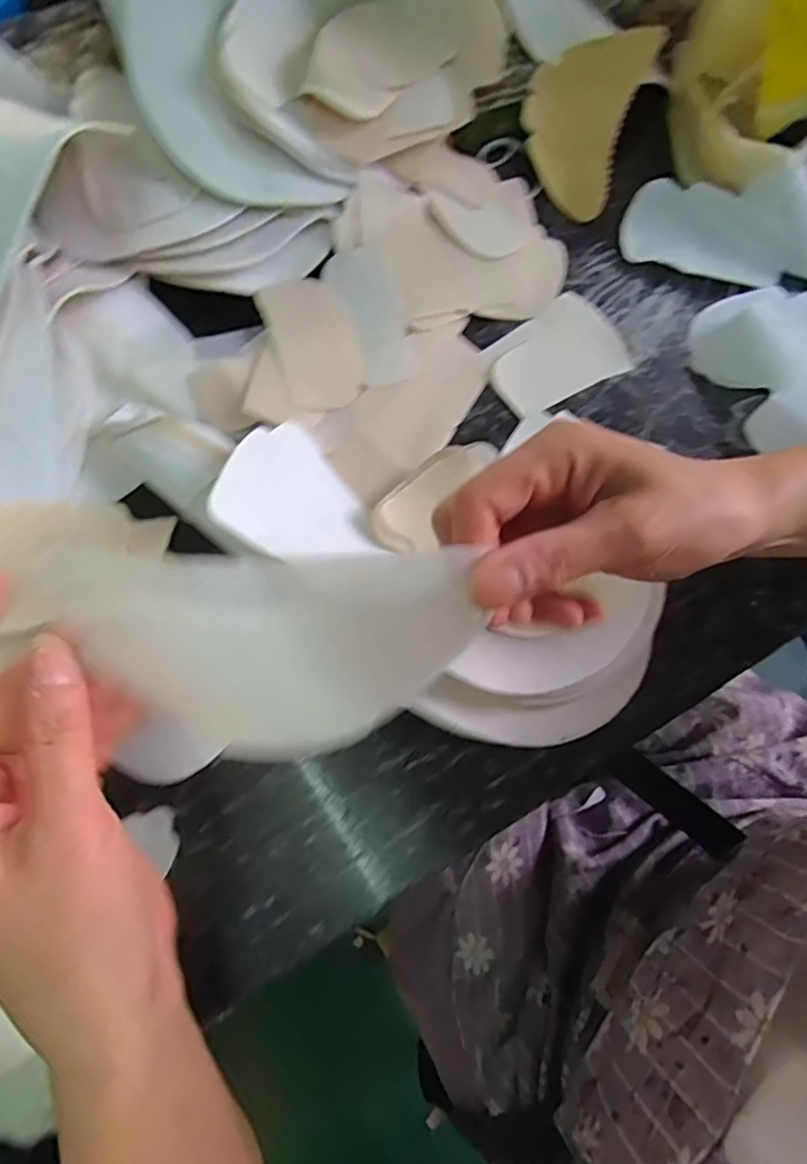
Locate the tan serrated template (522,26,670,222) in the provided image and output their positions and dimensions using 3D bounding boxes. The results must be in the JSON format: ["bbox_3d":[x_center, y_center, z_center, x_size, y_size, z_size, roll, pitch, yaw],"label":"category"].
[{"bbox_3d":[0.129,-0.340,0.426,0.075,0.017,0.141,22,93,-4],"label":"tan serrated template"}]

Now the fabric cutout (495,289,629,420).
[{"bbox_3d":[0.098,-0.151,0.395,0.094,0.008,0.065,-30,75,-12],"label":"fabric cutout"}]

